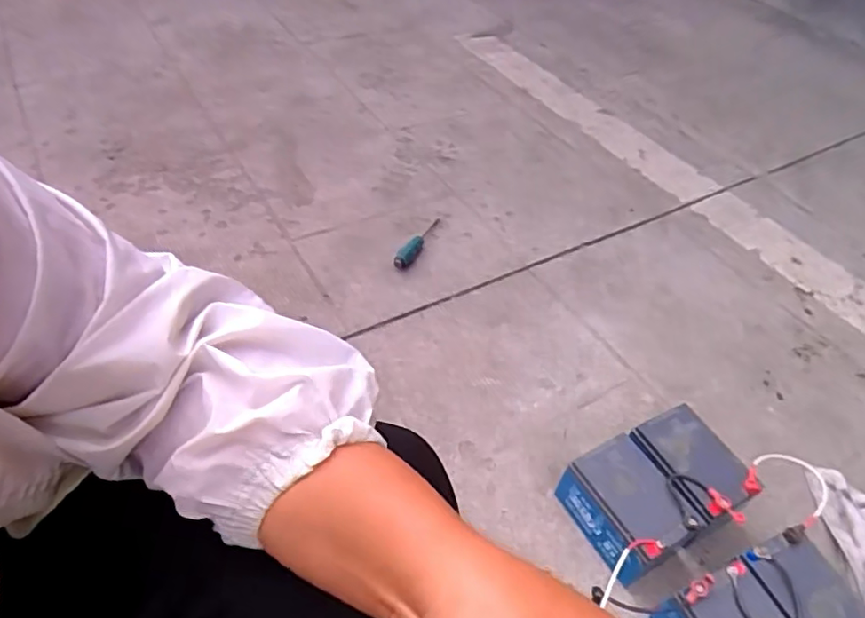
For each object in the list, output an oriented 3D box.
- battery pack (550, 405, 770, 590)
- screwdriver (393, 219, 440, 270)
[{"bbox_3d":[0.302,0.254,0.792,0.246,0.096,0.157,-18,50,-22],"label":"battery pack"},{"bbox_3d":[-0.030,-0.130,1.150,0.030,0.028,0.132,25,48,18],"label":"screwdriver"}]

